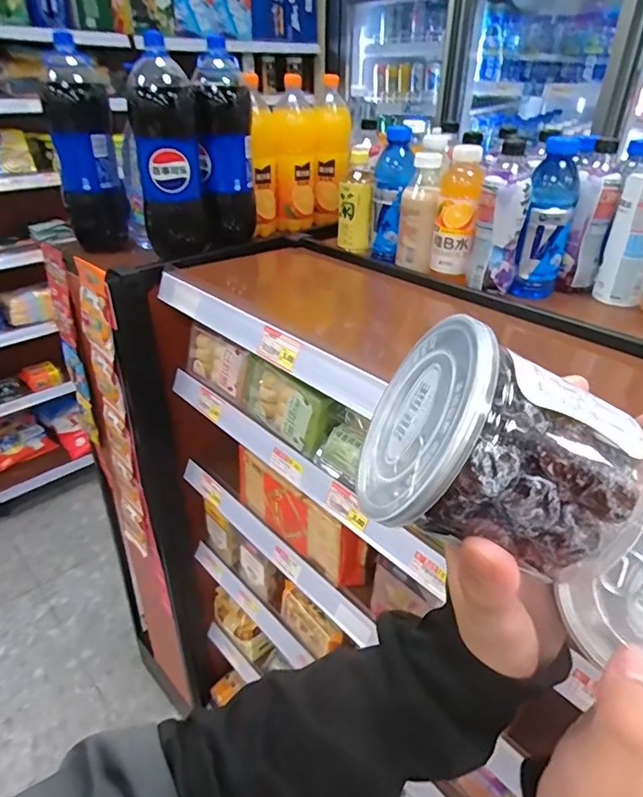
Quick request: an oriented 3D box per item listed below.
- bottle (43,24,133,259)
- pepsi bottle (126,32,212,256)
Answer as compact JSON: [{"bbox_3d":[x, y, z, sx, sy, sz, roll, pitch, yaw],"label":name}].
[{"bbox_3d":[-0.417,-0.425,0.917,0.106,0.319,0.119,-12,35,-19],"label":"bottle"},{"bbox_3d":[-0.244,-0.379,0.828,0.103,0.298,0.113,-9,34,-15],"label":"pepsi bottle"}]

